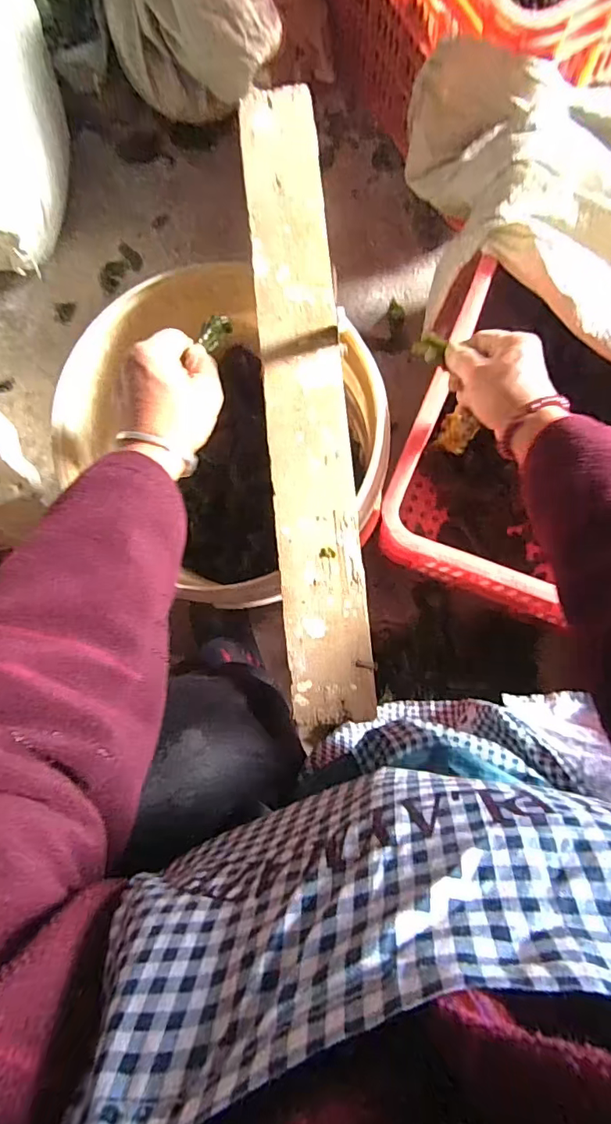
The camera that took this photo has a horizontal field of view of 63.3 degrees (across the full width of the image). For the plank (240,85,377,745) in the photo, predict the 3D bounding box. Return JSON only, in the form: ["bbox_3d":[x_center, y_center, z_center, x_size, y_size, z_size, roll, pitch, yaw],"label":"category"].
[{"bbox_3d":[0.000,-0.135,0.389,0.061,0.007,0.512,-6,84,6],"label":"plank"}]

